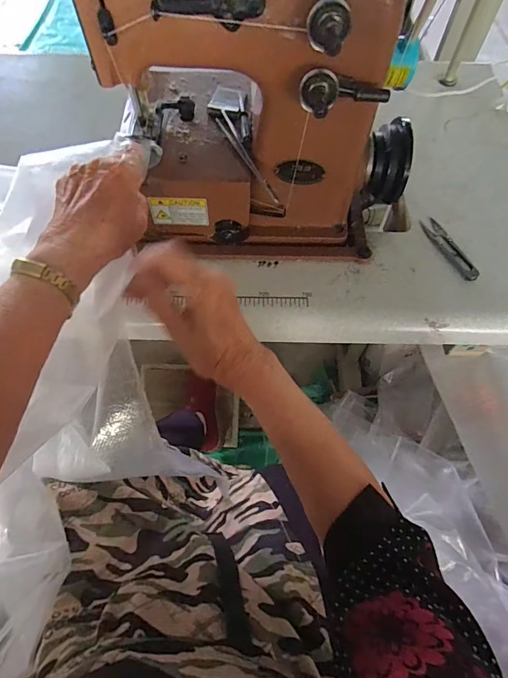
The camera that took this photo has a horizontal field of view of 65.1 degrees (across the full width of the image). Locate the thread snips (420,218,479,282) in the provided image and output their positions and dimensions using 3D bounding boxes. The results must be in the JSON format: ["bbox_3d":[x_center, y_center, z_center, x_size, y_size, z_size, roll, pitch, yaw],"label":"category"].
[{"bbox_3d":[0.239,-0.112,0.489,0.027,0.007,0.100,-17,63,-9],"label":"thread snips"}]

